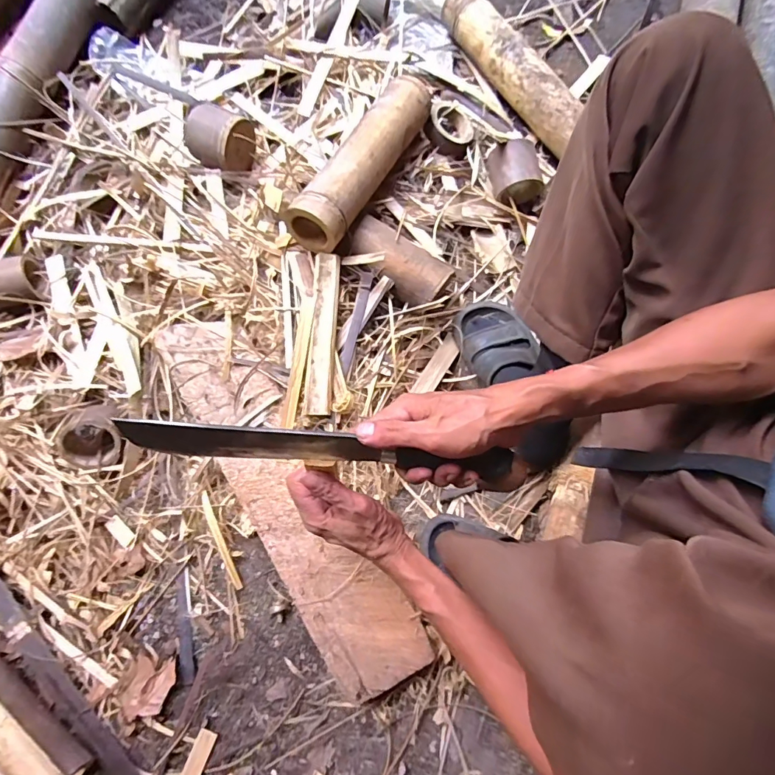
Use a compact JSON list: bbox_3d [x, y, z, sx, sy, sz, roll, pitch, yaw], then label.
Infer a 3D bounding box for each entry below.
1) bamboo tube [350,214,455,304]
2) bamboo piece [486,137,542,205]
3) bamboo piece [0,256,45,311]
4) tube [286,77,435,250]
[{"bbox_3d":[0.018,-0.188,0.664,0.156,0.065,0.082,33,77,8],"label":"bamboo tube"},{"bbox_3d":[0.205,-0.348,0.707,0.078,0.065,0.087,-21,76,-7],"label":"bamboo piece"},{"bbox_3d":[-0.580,-0.165,0.661,0.094,0.055,0.080,-13,75,-4],"label":"bamboo piece"},{"bbox_3d":[-0.030,-0.349,0.639,0.077,0.075,0.334,28,76,6],"label":"tube"}]

